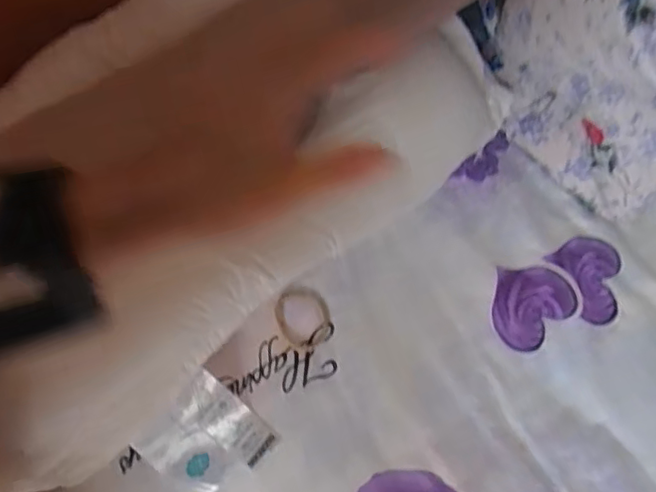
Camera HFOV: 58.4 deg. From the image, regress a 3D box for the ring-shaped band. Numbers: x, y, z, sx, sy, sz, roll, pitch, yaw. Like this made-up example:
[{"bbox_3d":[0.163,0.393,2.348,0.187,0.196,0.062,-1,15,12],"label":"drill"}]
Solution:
[{"bbox_3d":[-0.023,0.069,0.570,0.051,0.010,0.058,-16,63,-7],"label":"ring-shaped band"}]

